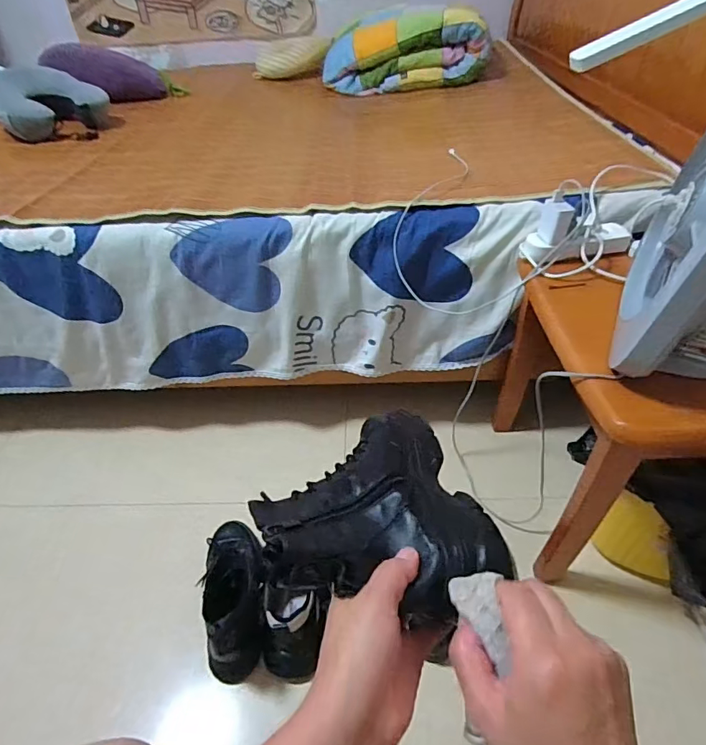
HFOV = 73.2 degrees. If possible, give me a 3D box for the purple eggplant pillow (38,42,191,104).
[{"bbox_3d":[-0.758,-0.973,1.551,0.199,0.188,0.416,17,45,21],"label":"purple eggplant pillow"}]

